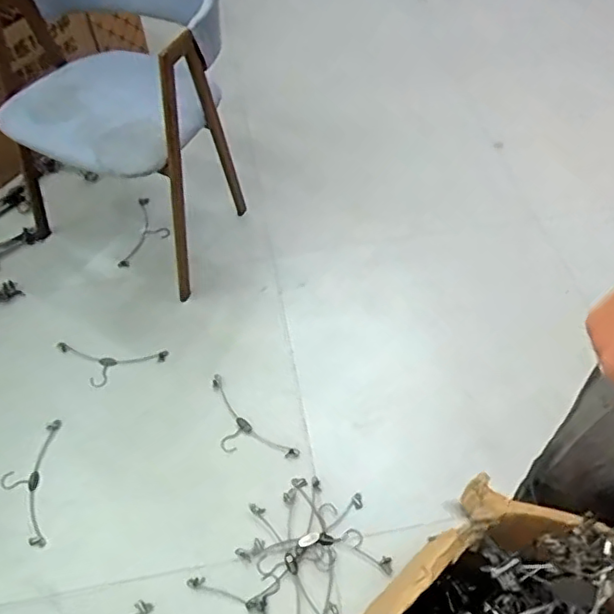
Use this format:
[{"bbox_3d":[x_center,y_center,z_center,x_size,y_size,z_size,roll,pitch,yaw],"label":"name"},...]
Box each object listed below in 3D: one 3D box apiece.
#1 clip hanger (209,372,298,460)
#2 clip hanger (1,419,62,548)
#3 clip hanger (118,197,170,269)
[{"bbox_3d":[-0.153,0.273,1.340,0.278,0.014,0.109,37,60,25],"label":"clip hanger"},{"bbox_3d":[-0.603,0.377,1.275,0.110,0.028,0.269,-4,52,-4],"label":"clip hanger"},{"bbox_3d":[-0.461,-0.209,1.718,0.126,0.041,0.258,0,52,-1],"label":"clip hanger"}]

